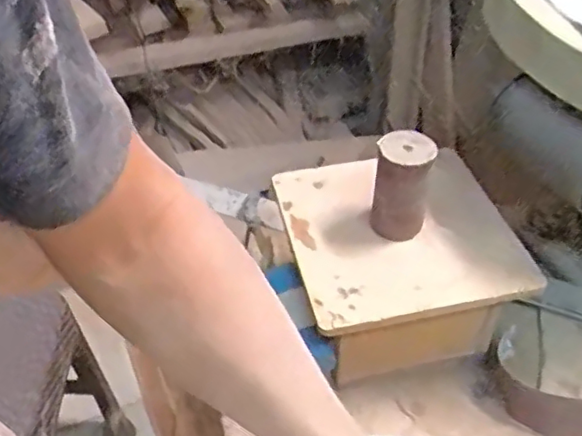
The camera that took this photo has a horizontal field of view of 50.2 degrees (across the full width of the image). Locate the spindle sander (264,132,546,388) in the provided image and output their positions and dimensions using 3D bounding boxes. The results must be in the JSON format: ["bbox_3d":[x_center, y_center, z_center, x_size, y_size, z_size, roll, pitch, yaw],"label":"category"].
[{"bbox_3d":[0.099,0.028,0.601,0.203,0.234,0.196,-7,43,-10],"label":"spindle sander"}]

